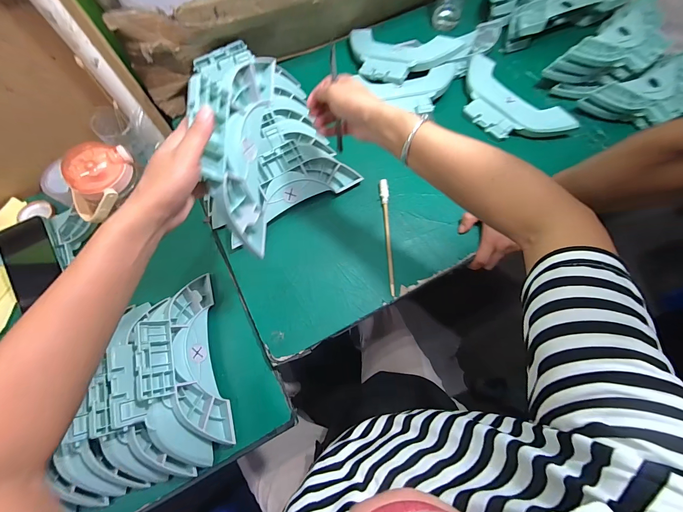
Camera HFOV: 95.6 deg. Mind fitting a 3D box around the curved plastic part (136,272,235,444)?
[{"bbox_3d":[-0.233,0.152,0.446,0.042,0.117,0.251,-31,67,28],"label":"curved plastic part"}]

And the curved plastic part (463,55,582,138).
[{"bbox_3d":[0.321,-0.297,0.609,0.110,0.030,0.238,-37,73,-11],"label":"curved plastic part"}]

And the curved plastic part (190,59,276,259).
[{"bbox_3d":[-0.129,-0.130,0.367,0.035,0.116,0.244,5,93,29],"label":"curved plastic part"}]

